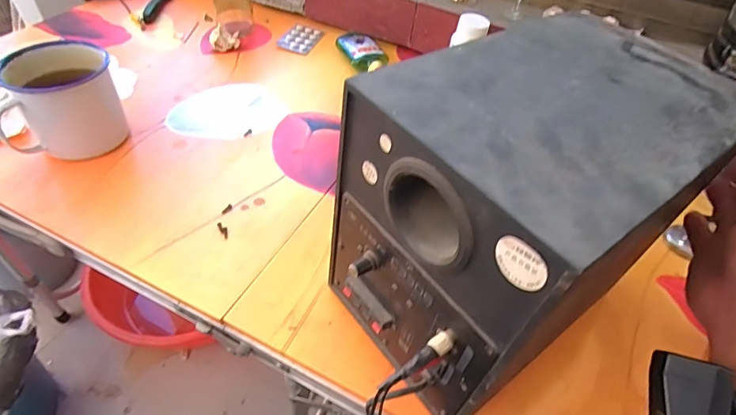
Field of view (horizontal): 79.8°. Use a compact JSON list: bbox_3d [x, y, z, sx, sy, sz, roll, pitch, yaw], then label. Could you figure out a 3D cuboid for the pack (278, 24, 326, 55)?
[{"bbox_3d":[-0.112,-0.283,0.735,0.058,0.005,0.078,19,49,12],"label":"pack"}]

